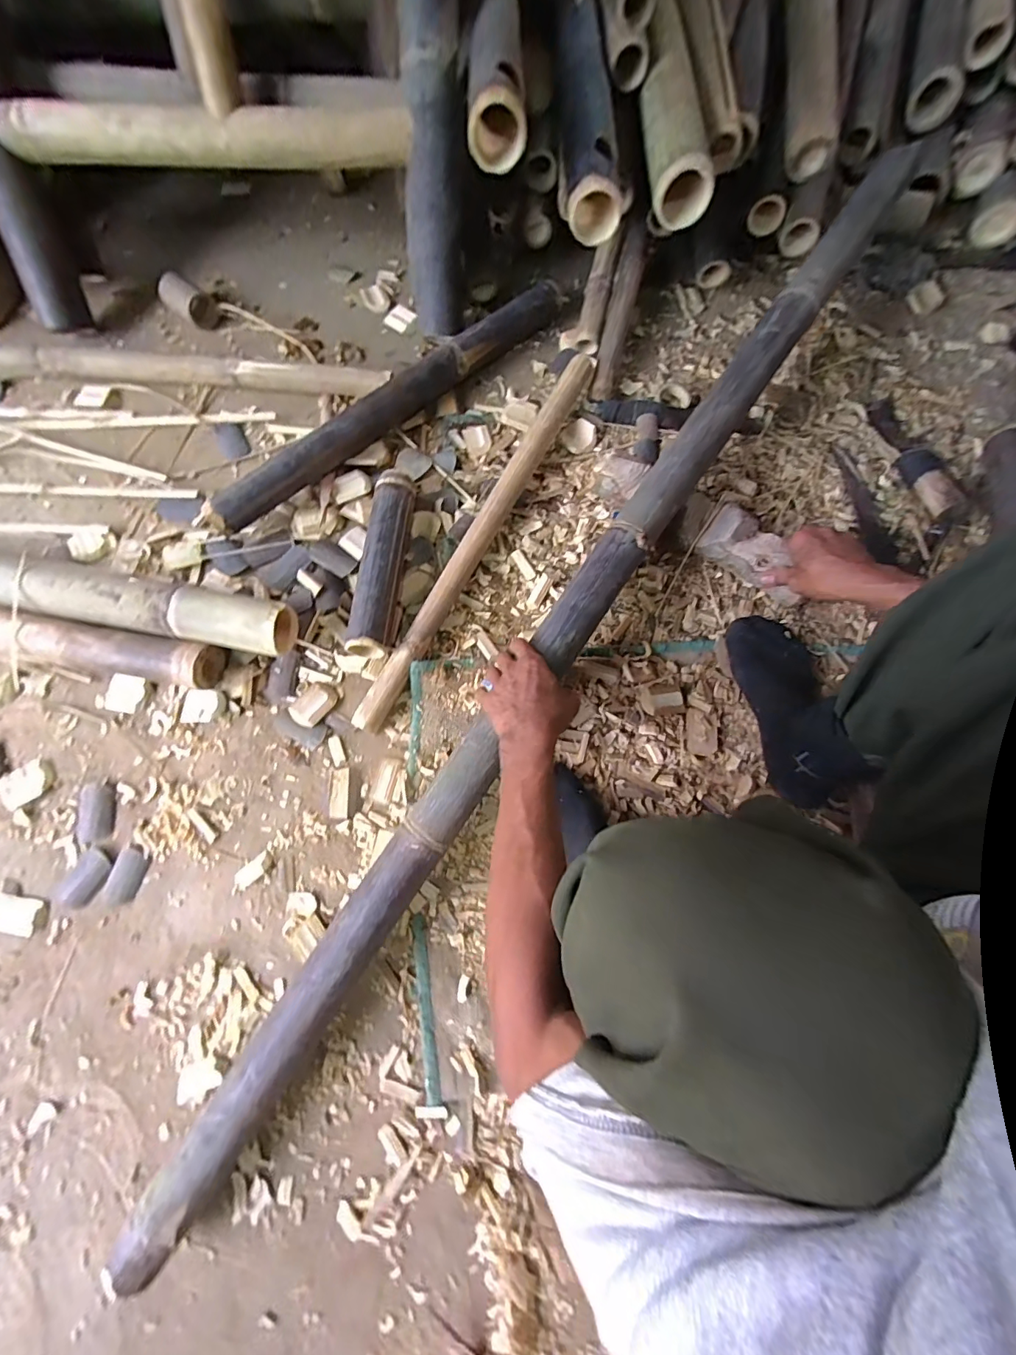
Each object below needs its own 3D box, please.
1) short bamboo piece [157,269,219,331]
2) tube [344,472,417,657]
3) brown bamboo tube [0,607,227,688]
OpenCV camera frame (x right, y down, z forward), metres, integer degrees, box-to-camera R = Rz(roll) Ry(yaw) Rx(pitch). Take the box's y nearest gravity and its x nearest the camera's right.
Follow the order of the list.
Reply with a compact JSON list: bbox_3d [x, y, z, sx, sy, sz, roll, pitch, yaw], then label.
[{"bbox_3d":[-0.534,-0.632,0.804,0.084,0.054,0.058,38,79,10],"label":"short bamboo piece"},{"bbox_3d":[-0.173,-0.158,0.665,0.055,0.060,0.260,6,75,1],"label":"tube"},{"bbox_3d":[-0.576,-0.042,0.642,0.383,0.068,0.061,9,75,4],"label":"brown bamboo tube"}]

